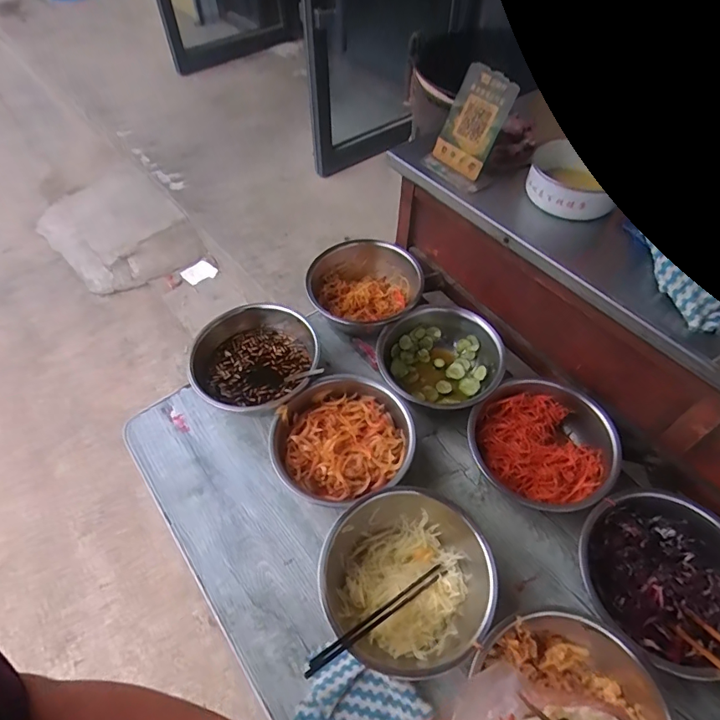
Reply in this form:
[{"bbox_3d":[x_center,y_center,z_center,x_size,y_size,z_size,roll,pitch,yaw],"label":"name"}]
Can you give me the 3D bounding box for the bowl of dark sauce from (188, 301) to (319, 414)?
[{"bbox_3d":[-0.175,-0.008,0.799,0.202,0.083,0.201,0,52,0],"label":"bowl of dark sauce"}]

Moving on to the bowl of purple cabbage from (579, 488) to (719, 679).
[{"bbox_3d":[0.385,0.271,0.597,0.186,0.077,0.195,0,52,0],"label":"bowl of purple cabbage"}]

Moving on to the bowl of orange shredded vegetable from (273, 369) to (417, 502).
[{"bbox_3d":[-0.022,0.124,0.729,0.196,0.085,0.195,0,52,0],"label":"bowl of orange shredded vegetable"}]

